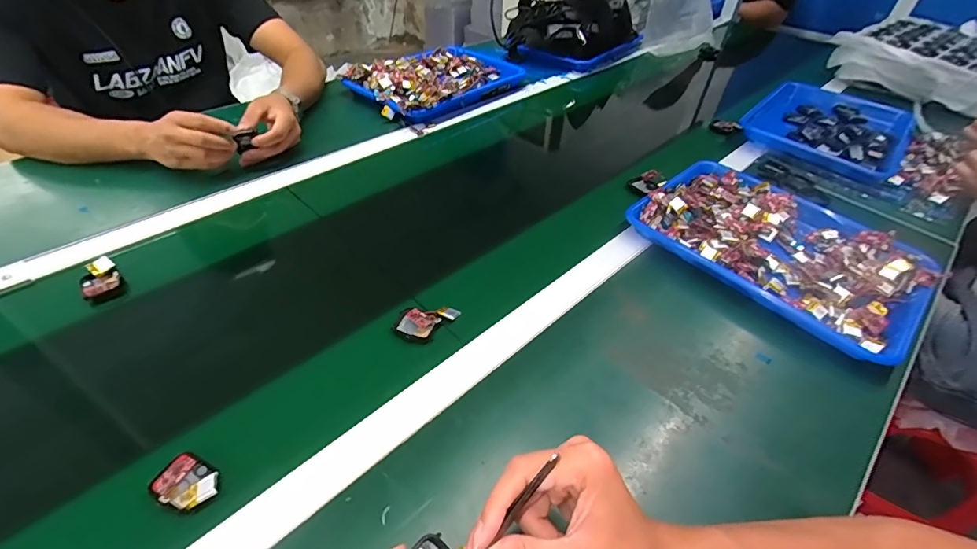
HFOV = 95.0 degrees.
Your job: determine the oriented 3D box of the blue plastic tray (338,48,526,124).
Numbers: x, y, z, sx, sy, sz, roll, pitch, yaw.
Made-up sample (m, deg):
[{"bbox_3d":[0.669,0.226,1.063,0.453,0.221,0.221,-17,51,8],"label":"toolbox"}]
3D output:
[{"bbox_3d":[-0.092,-0.408,0.919,0.342,0.046,0.229,-33,54,-31],"label":"blue plastic tray"}]

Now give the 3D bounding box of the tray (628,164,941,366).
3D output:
[{"bbox_3d":[0.388,-0.042,0.604,0.246,0.047,0.336,-32,54,-31],"label":"tray"}]

